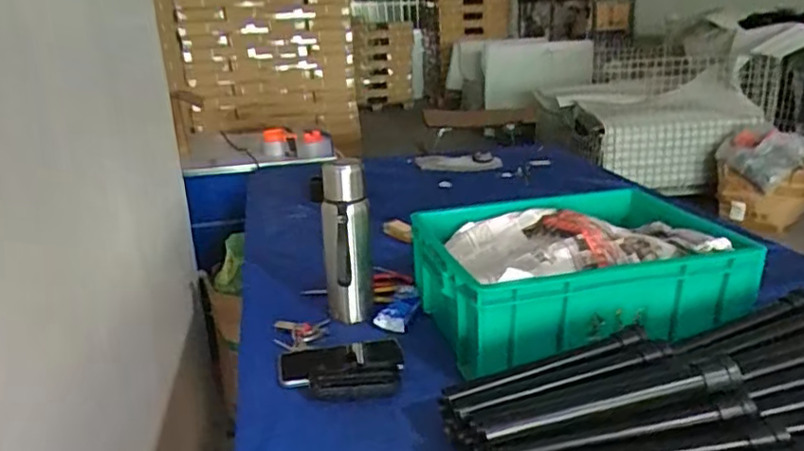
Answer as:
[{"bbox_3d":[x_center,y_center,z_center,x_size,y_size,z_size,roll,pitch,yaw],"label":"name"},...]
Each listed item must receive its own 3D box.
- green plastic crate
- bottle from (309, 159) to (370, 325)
[{"bbox_3d":[0.250,0.057,0.882,0.422,0.117,0.307,-5,19,-9],"label":"green plastic crate"},{"bbox_3d":[-0.085,0.031,0.932,0.072,0.255,0.074,-4,19,-2],"label":"bottle"}]

